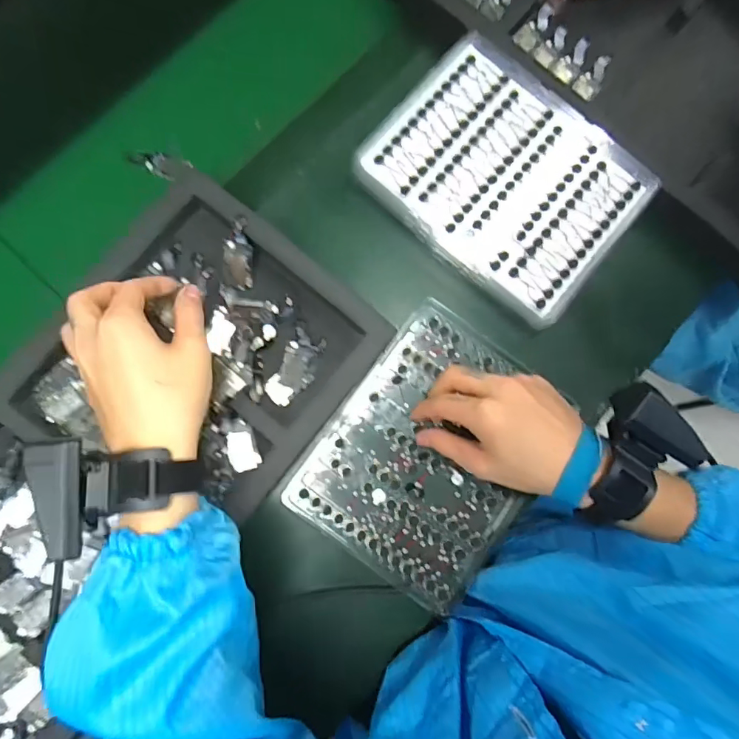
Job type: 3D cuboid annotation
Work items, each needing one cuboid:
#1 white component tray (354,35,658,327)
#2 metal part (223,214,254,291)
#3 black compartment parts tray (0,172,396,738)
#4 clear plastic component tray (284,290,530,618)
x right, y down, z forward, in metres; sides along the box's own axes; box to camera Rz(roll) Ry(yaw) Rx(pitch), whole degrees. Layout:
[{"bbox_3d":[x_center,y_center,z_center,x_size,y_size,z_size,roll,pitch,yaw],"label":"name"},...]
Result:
[{"bbox_3d":[0.119,-0.167,0.417,0.213,0.031,0.175,40,82,4],"label":"white component tray"},{"bbox_3d":[-0.109,-0.096,0.394,0.023,0.011,0.059,6,111,1],"label":"metal part"},{"bbox_3d":[-0.214,0.091,0.384,0.227,0.052,0.497,36,82,4],"label":"black compartment parts tray"},{"bbox_3d":[0.056,0.071,0.408,0.165,0.020,0.217,35,86,3],"label":"clear plastic component tray"}]

